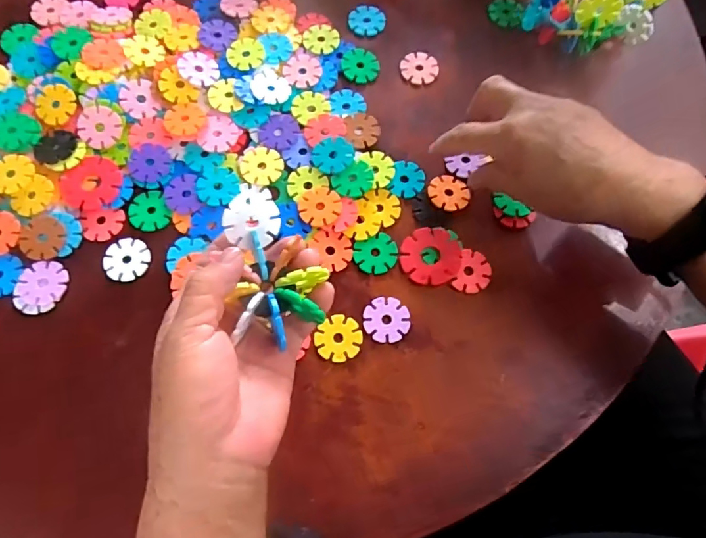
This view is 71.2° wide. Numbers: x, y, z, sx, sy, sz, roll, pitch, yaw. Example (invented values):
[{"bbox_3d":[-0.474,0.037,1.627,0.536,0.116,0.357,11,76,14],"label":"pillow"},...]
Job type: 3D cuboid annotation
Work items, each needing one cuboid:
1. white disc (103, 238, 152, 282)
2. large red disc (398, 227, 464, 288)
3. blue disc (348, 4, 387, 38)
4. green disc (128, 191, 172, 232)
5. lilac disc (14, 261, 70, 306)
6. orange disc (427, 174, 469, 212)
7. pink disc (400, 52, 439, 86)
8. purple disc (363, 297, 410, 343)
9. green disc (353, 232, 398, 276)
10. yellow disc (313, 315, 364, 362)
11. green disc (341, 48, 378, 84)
[{"bbox_3d":[-0.161,-0.007,0.350,0.031,0.004,0.031,1,71,-2],"label":"white disc"},{"bbox_3d":[0.057,-0.009,0.356,0.043,0.005,0.043,1,71,-2],"label":"large red disc"},{"bbox_3d":[0.013,-0.220,0.434,0.032,0.004,0.036,-3,72,-4],"label":"blue disc"},{"bbox_3d":[-0.150,-0.043,0.363,0.029,0.004,0.032,-24,74,-10],"label":"green disc"},{"bbox_3d":[-0.216,0.010,0.343,0.033,0.004,0.030,1,71,-2],"label":"lilac disc"},{"bbox_3d":[0.071,-0.057,0.374,0.029,0.005,0.031,1,71,-2],"label":"orange disc"},{"bbox_3d":[0.057,-0.171,0.417,0.031,0.004,0.030,1,71,-2],"label":"pink disc"},{"bbox_3d":[0.023,0.034,0.341,0.030,0.004,0.031,1,71,-2],"label":"purple disc"},{"bbox_3d":[0.017,-0.011,0.357,0.031,0.004,0.028,-23,74,-10],"label":"green disc"},{"bbox_3d":[-0.009,0.047,0.336,0.029,0.004,0.032,32,73,8],"label":"yellow disc"},{"bbox_3d":[0.006,-0.172,0.414,0.031,0.004,0.033,-4,72,-4],"label":"green disc"}]

